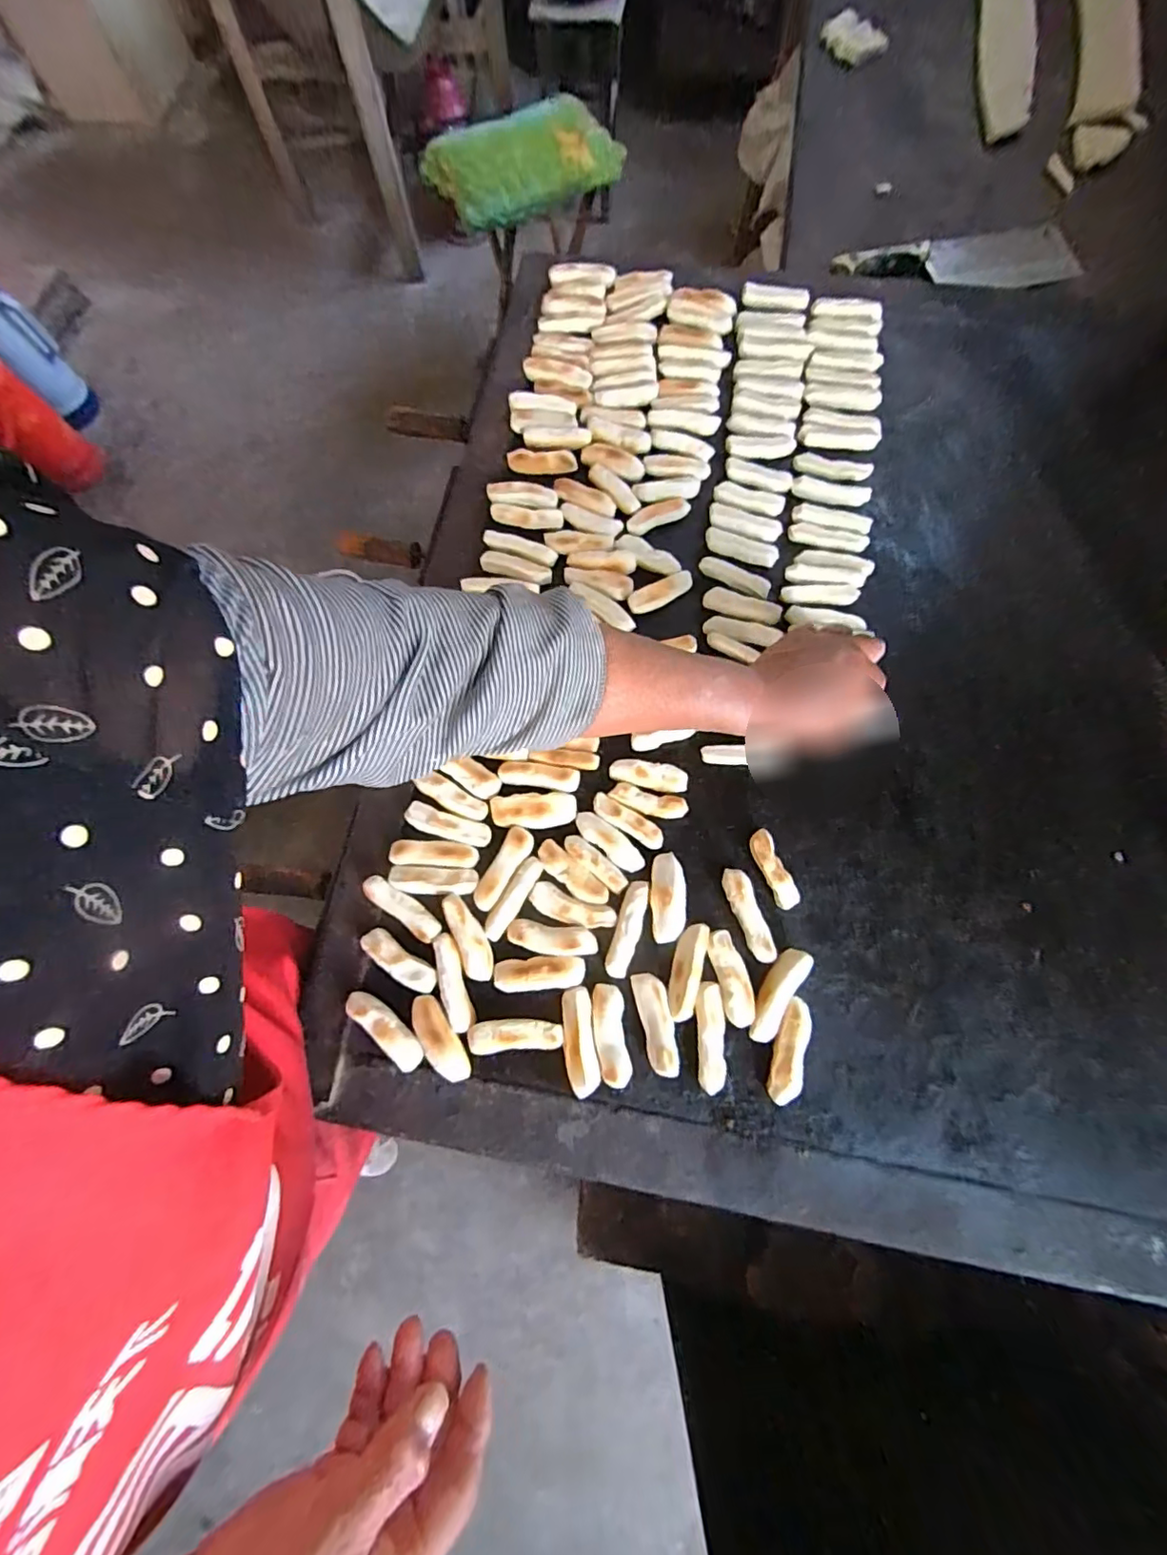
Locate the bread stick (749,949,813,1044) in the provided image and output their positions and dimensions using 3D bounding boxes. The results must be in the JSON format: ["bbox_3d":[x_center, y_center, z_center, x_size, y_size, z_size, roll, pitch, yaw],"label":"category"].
[{"bbox_3d":[0.141,0.159,0.421,0.022,0.020,0.072,31,77,11],"label":"bread stick"}]

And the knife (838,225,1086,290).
[{"bbox_3d":[0.472,-0.659,0.722,0.309,0.021,0.084,-7,73,0],"label":"knife"}]

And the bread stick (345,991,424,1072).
[{"bbox_3d":[-0.148,0.189,0.431,0.071,0.024,0.022,38,78,13],"label":"bread stick"}]

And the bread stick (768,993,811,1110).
[{"bbox_3d":[0.148,0.198,0.413,0.023,0.021,0.071,12,74,6],"label":"bread stick"}]

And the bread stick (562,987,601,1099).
[{"bbox_3d":[-0.003,0.194,0.422,0.023,0.019,0.071,-9,73,0],"label":"bread stick"}]

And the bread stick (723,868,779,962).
[{"bbox_3d":[0.127,0.106,0.440,0.019,0.017,0.072,-19,73,-4],"label":"bread stick"}]

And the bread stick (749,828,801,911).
[{"bbox_3d":[0.149,0.074,0.452,0.019,0.017,0.062,-22,73,-4],"label":"bread stick"}]

